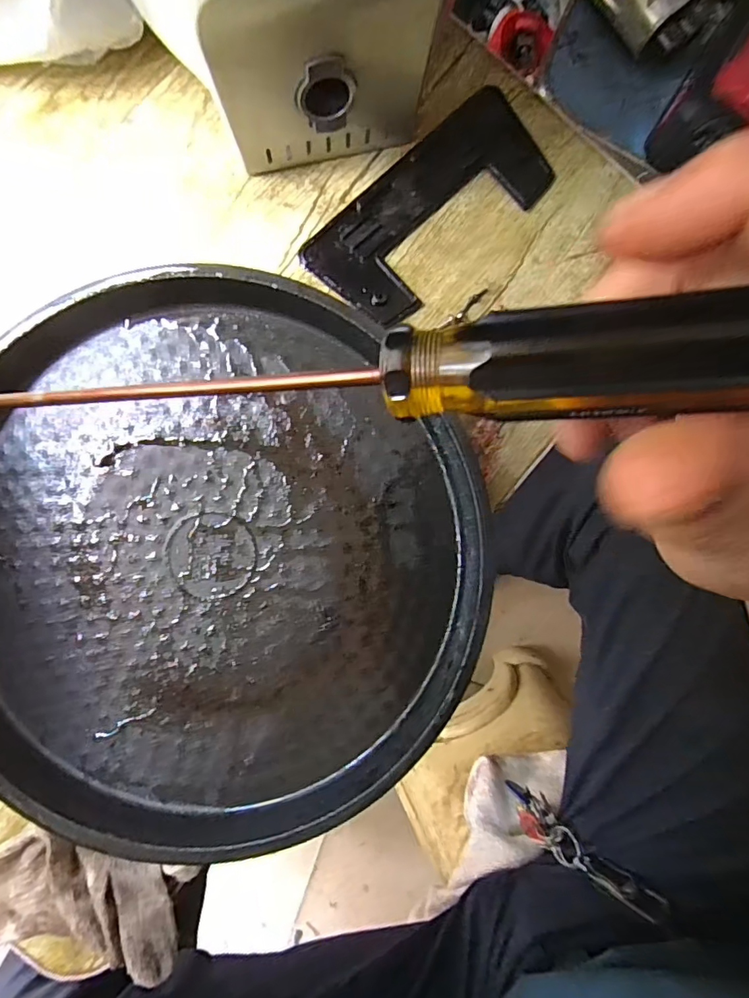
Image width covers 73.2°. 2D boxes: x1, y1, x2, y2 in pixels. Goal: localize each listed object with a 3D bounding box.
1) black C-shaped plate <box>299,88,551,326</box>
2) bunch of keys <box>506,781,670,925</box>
[{"bbox_3d":[0.038,-0.198,0.345,0.171,0.010,0.085,-42,94,-4],"label":"black C-shaped plate"},{"bbox_3d":[0.175,0.309,0.452,0.030,0.164,0.031,6,89,-26],"label":"bunch of keys"}]

